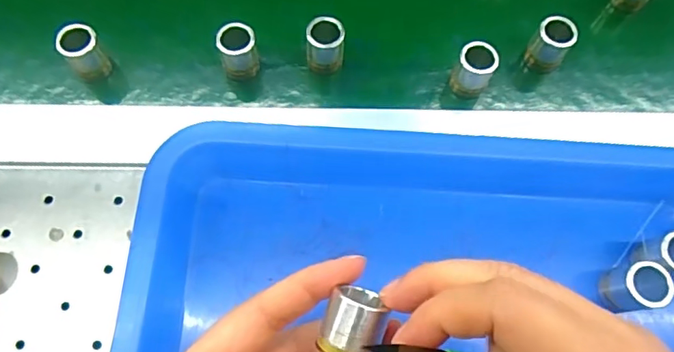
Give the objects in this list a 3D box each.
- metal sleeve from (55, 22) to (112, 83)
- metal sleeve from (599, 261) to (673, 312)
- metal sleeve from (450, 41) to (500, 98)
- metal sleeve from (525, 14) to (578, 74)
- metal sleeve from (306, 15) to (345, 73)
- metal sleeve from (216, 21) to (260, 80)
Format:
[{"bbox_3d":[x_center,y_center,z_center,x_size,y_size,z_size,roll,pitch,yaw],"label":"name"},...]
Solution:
[{"bbox_3d":[-0.154,-0.076,0.315,0.023,0.033,0.019,-35,75,-13],"label":"metal sleeve"},{"bbox_3d":[0.154,0.057,0.264,0.022,0.024,0.022,-10,71,-5],"label":"metal sleeve"},{"bbox_3d":[0.085,-0.064,0.318,0.022,0.033,0.022,1,70,-2],"label":"metal sleeve"},{"bbox_3d":[0.136,-0.083,0.327,0.022,0.030,0.021,1,70,-2],"label":"metal sleeve"},{"bbox_3d":[-0.007,-0.081,0.323,0.023,0.034,0.019,3,70,-1],"label":"metal sleeve"},{"bbox_3d":[-0.060,-0.077,0.318,0.022,0.034,0.020,1,70,-2],"label":"metal sleeve"}]

